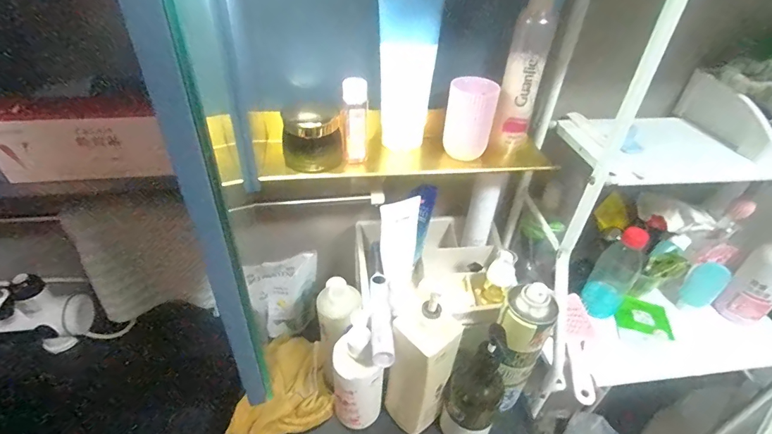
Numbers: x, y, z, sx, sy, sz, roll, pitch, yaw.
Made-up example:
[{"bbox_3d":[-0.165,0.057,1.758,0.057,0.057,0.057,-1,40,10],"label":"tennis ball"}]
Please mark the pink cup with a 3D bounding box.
[{"bbox_3d":[0.110,-0.130,0.534,0.060,0.097,0.050,12,40,11],"label":"pink cup"}]

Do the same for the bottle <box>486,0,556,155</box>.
[{"bbox_3d":[0.171,-0.178,0.510,0.046,0.210,0.032,22,43,23],"label":"bottle"}]

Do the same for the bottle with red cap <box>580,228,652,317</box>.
[{"bbox_3d":[0.385,0.096,0.685,0.061,0.159,0.056,-18,43,-23],"label":"bottle with red cap"}]

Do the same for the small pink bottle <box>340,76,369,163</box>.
[{"bbox_3d":[-0.038,-0.113,0.496,0.030,0.103,0.021,2,39,0],"label":"small pink bottle"}]

